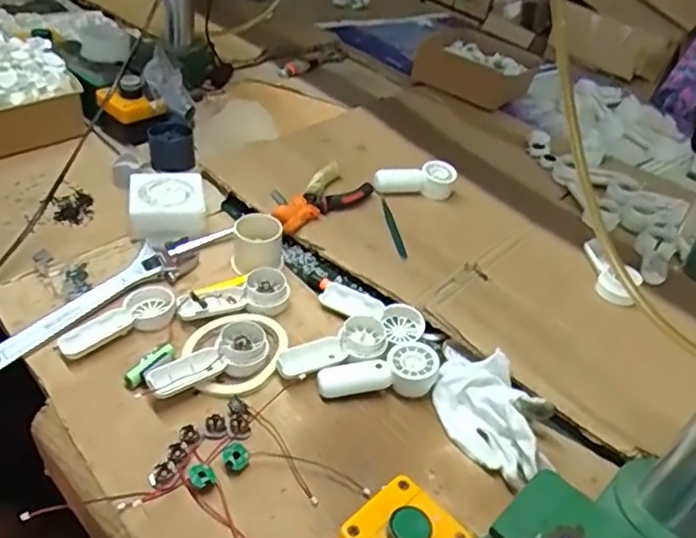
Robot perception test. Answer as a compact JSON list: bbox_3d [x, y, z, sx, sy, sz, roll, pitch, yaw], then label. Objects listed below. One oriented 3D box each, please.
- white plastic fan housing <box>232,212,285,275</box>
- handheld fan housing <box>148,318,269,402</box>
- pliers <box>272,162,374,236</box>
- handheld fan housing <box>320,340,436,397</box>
[{"bbox_3d":[-0.097,-0.024,0.662,0.053,0.050,0.058,3,38,-10],"label":"white plastic fan housing"},{"bbox_3d":[-0.126,0.082,0.556,0.110,0.024,0.053,-14,44,-29],"label":"handheld fan housing"},{"bbox_3d":[-0.030,-0.084,0.755,0.065,0.028,0.160,26,39,18],"label":"pliers"},{"bbox_3d":[0.030,0.098,0.562,0.110,0.023,0.046,-8,41,-24],"label":"handheld fan housing"}]

